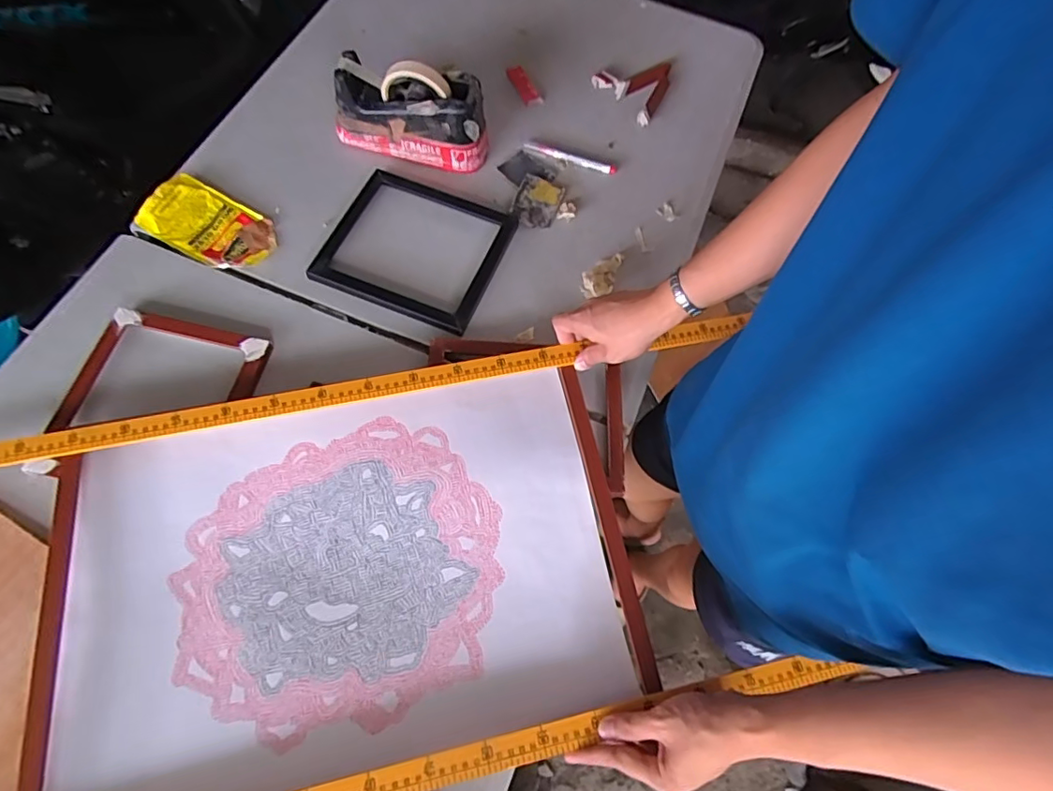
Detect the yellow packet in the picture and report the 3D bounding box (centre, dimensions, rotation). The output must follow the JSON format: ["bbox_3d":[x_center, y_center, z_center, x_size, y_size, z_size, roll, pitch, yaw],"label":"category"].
[{"bbox_3d":[-0.409,-0.222,0.705,0.166,0.024,0.092,26,67,8],"label":"yellow packet"}]

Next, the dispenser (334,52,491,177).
[{"bbox_3d":[-0.157,-0.386,0.740,0.205,0.116,0.069,11,66,2],"label":"dispenser"}]

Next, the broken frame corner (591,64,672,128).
[{"bbox_3d":[0.182,-0.486,0.854,0.128,0.010,0.121,-39,74,-18],"label":"broken frame corner"}]

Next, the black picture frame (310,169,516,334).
[{"bbox_3d":[-0.143,-0.194,0.710,0.210,0.013,0.195,21,67,6],"label":"black picture frame"}]

